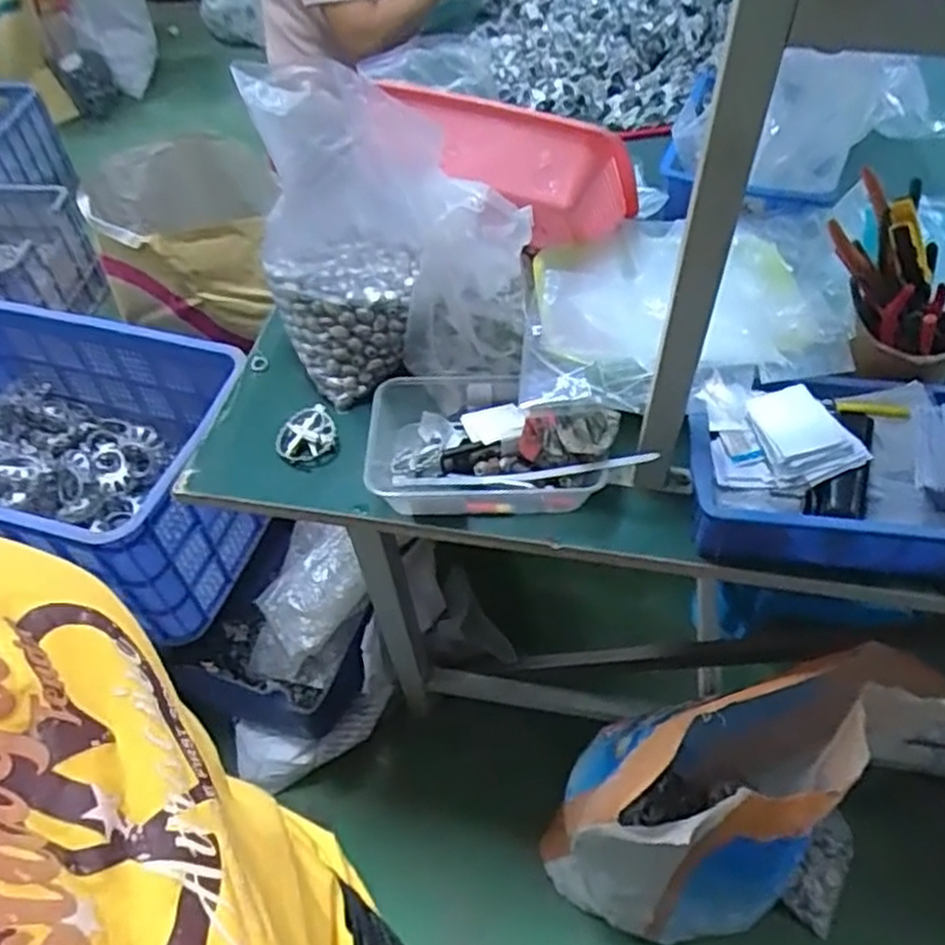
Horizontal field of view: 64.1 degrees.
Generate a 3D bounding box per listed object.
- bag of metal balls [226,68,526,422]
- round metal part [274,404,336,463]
[{"bbox_3d":[-0.080,-0.226,0.746,0.251,0.254,0.207,-6,52,-1],"label":"bag of metal balls"},{"bbox_3d":[-0.171,-0.039,0.769,0.060,0.018,0.057,-2,52,2],"label":"round metal part"}]

